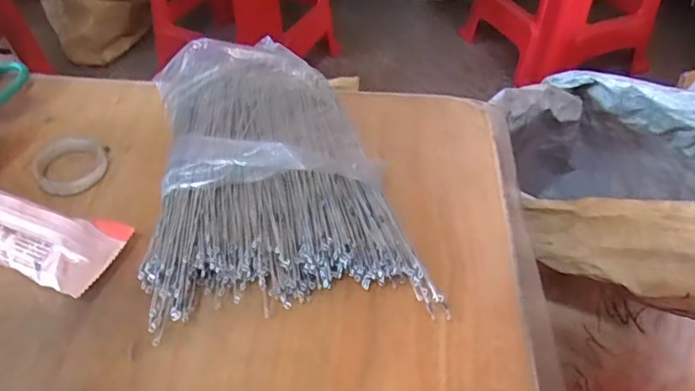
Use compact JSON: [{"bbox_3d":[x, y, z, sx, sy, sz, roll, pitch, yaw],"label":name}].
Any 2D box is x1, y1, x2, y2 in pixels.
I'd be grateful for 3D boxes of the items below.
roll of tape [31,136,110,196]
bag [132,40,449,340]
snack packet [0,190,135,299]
[{"bbox_3d":[-0.187,-0.020,0.380,0.047,0.011,0.046,0,45,0],"label":"roll of tape"},{"bbox_3d":[-0.057,-0.025,0.366,0.146,0.044,0.237,-12,47,-12],"label":"bag"},{"bbox_3d":[-0.195,0.020,0.329,0.122,0.030,0.048,14,47,13],"label":"snack packet"}]

